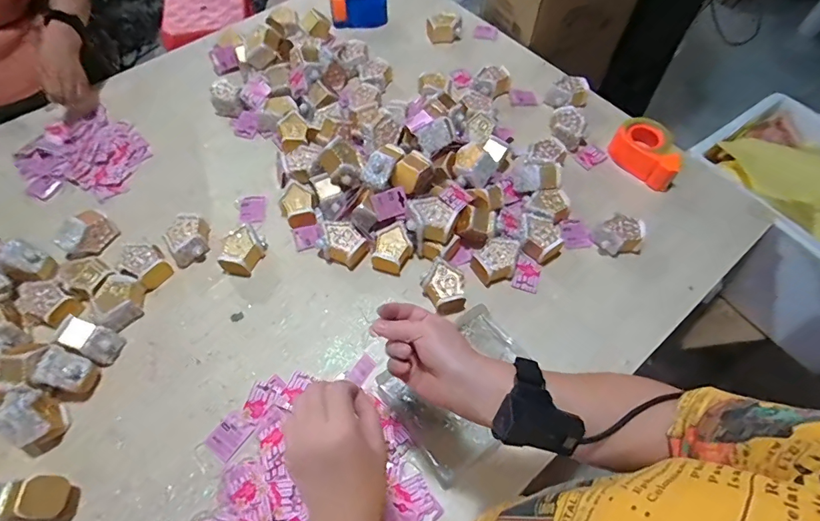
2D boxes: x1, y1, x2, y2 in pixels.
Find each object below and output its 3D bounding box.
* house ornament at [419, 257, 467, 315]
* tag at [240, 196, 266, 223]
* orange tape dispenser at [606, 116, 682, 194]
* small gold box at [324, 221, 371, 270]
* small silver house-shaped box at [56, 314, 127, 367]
[{"bbox_3d":[0.057,0.044,0.733,0.071,0.051,0.088,-10,62,-7],"label":"house ornament"},{"bbox_3d":[-0.297,-0.096,0.829,0.048,0.007,0.063,-7,61,-5],"label":"tag"},{"bbox_3d":[0.475,-0.217,0.874,0.139,0.060,0.114,37,67,18],"label":"orange tape dispenser"},{"bbox_3d":[-0.119,-0.031,0.772,0.082,0.055,0.066,40,68,19],"label":"small gold box"},{"bbox_3d":[-0.488,0.123,0.674,0.068,0.068,0.053,22,63,11],"label":"small silver house-shaped box"}]

